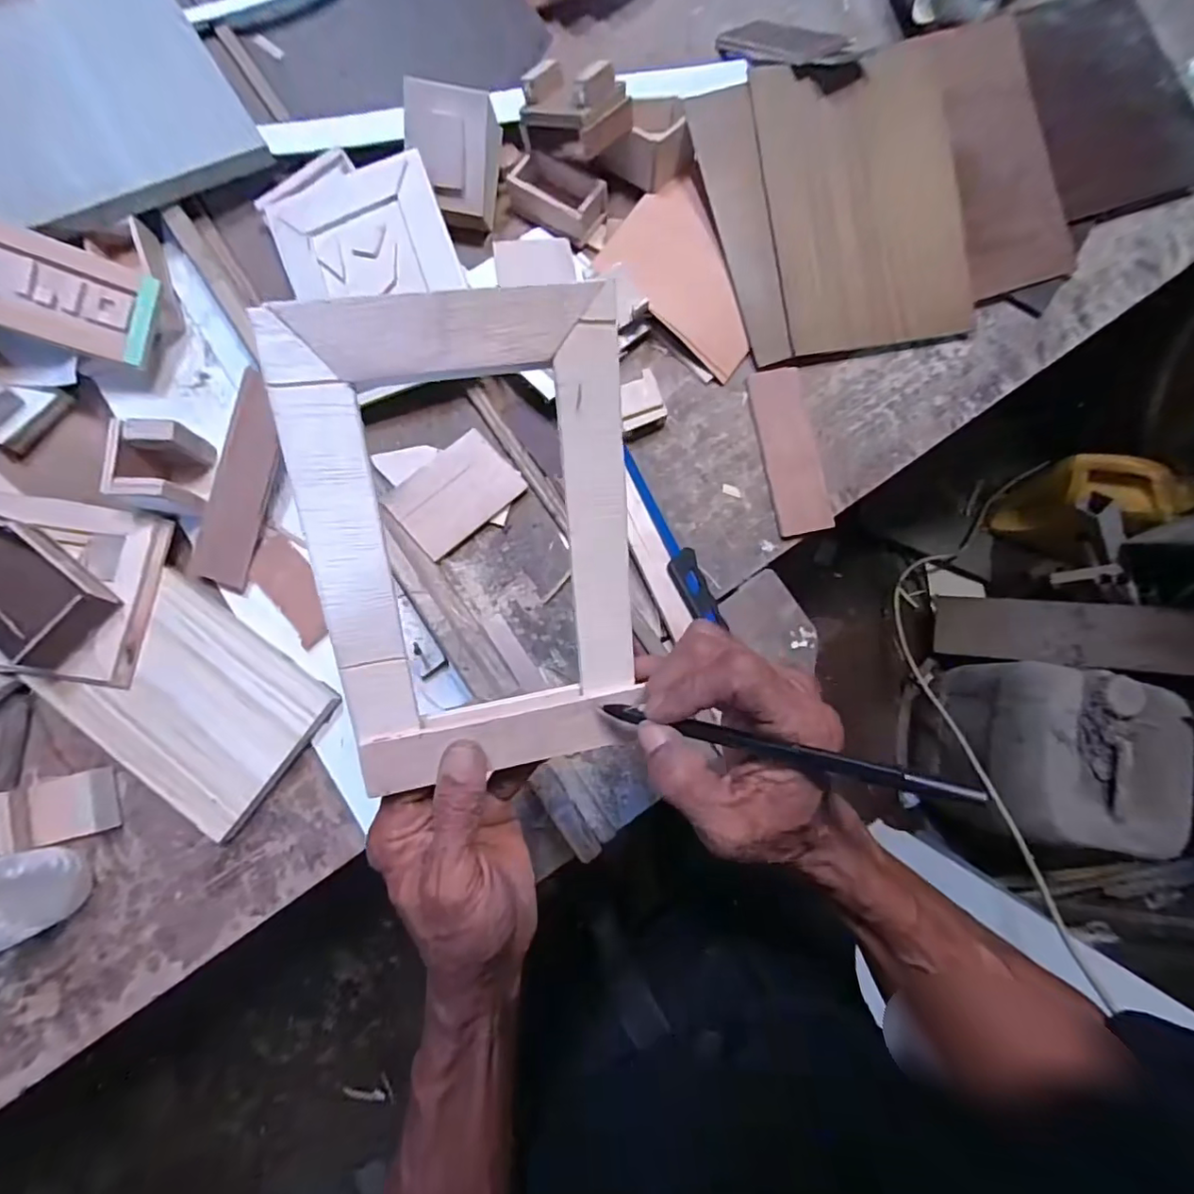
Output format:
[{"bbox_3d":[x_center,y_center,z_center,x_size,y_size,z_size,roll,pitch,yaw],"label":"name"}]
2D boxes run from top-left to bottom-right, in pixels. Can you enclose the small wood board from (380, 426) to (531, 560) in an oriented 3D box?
[{"bbox_3d":[-0.127,-0.095,0.510,0.108,0.008,0.075,-43,84,-7],"label":"small wood board"}]

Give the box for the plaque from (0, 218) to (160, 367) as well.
[{"bbox_3d":[-0.486,-0.271,0.481,0.182,0.027,0.085,14,83,-23],"label":"plaque"}]

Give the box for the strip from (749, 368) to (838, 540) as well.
[{"bbox_3d":[0.186,-0.140,0.539,0.053,0.010,0.161,-9,81,-2],"label":"strip"}]

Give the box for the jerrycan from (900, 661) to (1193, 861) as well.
[{"bbox_3d":[0.781,0.283,1.049,0.237,0.388,0.291,3,81,0],"label":"jerrycan"}]

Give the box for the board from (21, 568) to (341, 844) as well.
[{"bbox_3d":[-0.343,0.088,0.477,0.194,0.018,0.147,35,82,5],"label":"board"}]

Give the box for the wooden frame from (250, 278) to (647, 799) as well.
[{"bbox_3d":[-0.048,-0.017,0.243,0.131,0.011,0.202,-10,109,-14],"label":"wooden frame"}]

